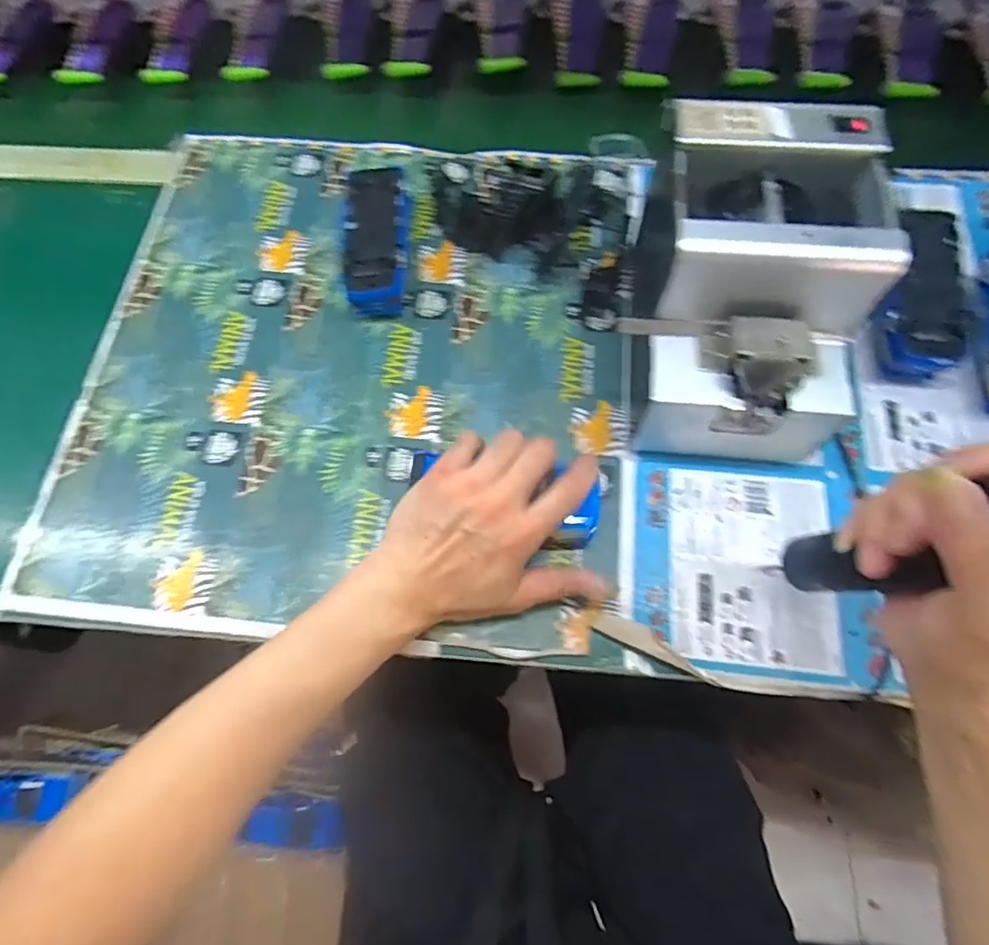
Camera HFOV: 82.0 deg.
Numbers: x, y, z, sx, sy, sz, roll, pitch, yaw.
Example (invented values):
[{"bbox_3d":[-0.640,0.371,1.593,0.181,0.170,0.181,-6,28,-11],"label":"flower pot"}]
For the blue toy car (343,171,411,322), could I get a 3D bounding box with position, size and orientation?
[{"bbox_3d":[-0.095,-0.188,0.470,0.054,0.046,0.125,-4,68,-1],"label":"blue toy car"}]

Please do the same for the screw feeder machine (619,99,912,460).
[{"bbox_3d":[0.161,-0.113,0.379,0.134,0.148,0.175,6,68,3],"label":"screw feeder machine"}]

